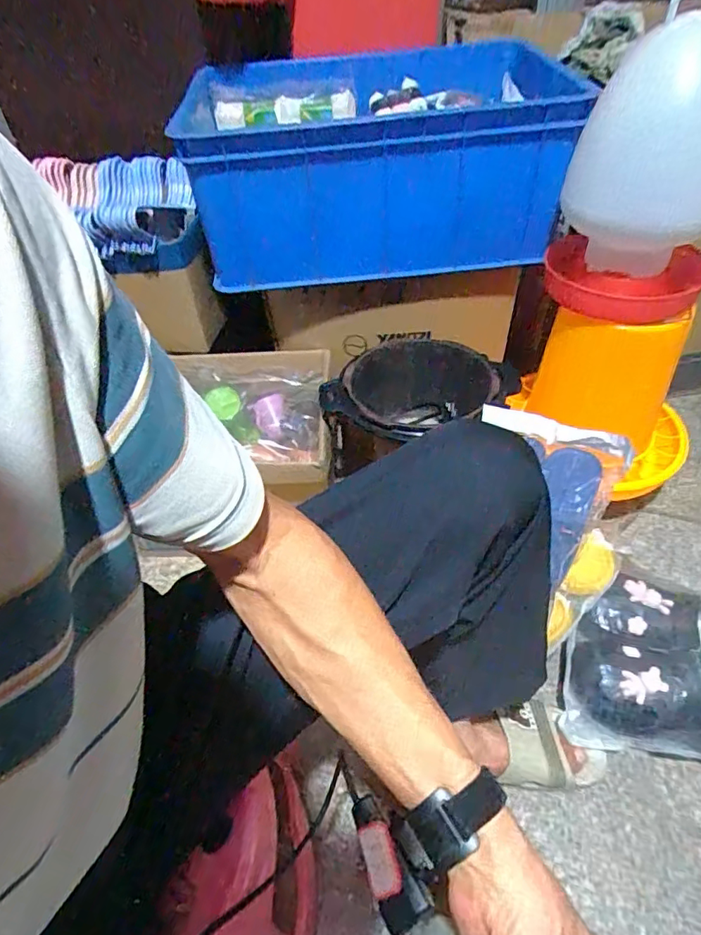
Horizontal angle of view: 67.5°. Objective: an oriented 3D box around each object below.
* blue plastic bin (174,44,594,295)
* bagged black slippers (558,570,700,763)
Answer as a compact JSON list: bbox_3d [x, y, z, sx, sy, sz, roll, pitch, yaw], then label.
[{"bbox_3d":[0.031,-0.480,0.867,0.600,0.258,0.312,3,46,5],"label":"blue plastic bin"},{"bbox_3d":[0.447,0.289,0.719,0.304,0.137,0.230,8,46,11],"label":"bagged black slippers"}]

